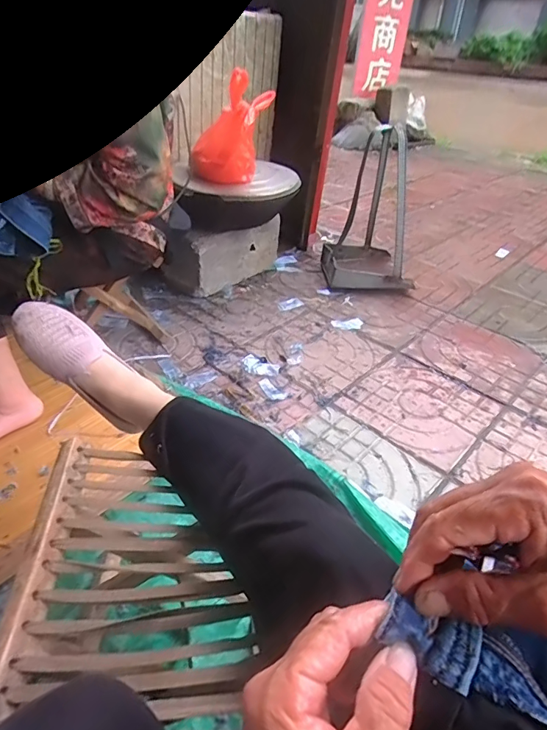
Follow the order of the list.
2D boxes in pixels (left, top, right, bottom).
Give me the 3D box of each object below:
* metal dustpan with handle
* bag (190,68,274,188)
[{"bbox_3d":[0.336,-0.480,1.466,0.307,0.451,0.307,9,38,4],"label":"metal dustpan with handle"},{"bbox_3d":[-0.106,-0.603,1.153,0.214,0.232,0.125,-2,39,-6],"label":"bag"}]

